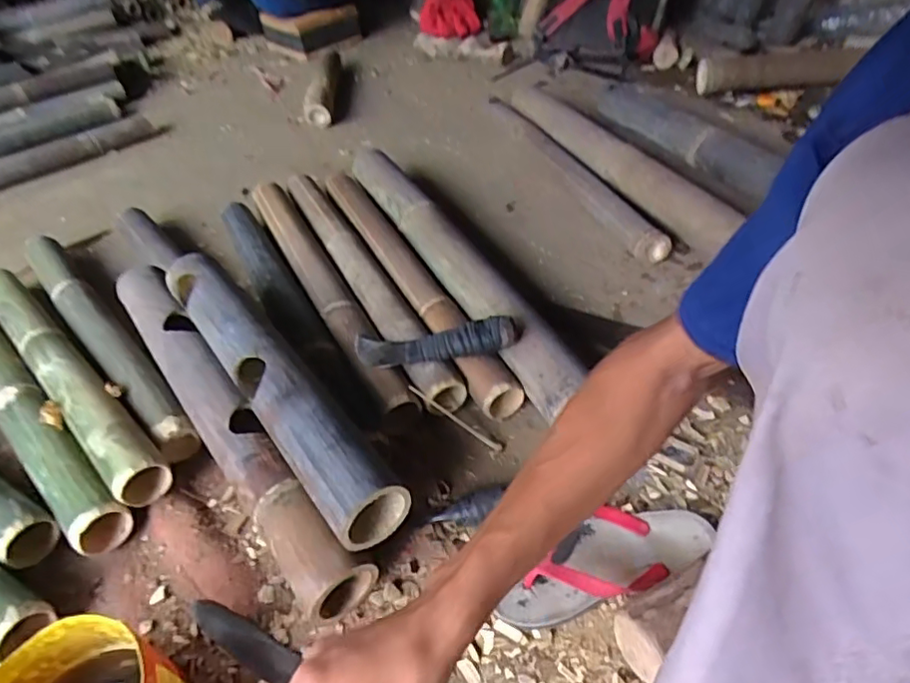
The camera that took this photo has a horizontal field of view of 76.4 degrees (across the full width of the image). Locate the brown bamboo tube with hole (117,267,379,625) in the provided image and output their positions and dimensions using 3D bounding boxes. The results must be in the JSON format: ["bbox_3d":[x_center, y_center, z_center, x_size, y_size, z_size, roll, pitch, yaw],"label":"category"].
[{"bbox_3d":[-0.292,0.081,0.718,0.071,0.093,0.605,-33,50,-23],"label":"brown bamboo tube with hole"}]

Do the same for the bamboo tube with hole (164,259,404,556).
[{"bbox_3d":[-0.218,0.034,0.676,0.079,0.073,0.485,-30,48,-23],"label":"bamboo tube with hole"}]

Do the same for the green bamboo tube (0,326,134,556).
[{"bbox_3d":[-0.592,0.072,0.778,0.595,0.055,0.055,32,57,31],"label":"green bamboo tube"}]

